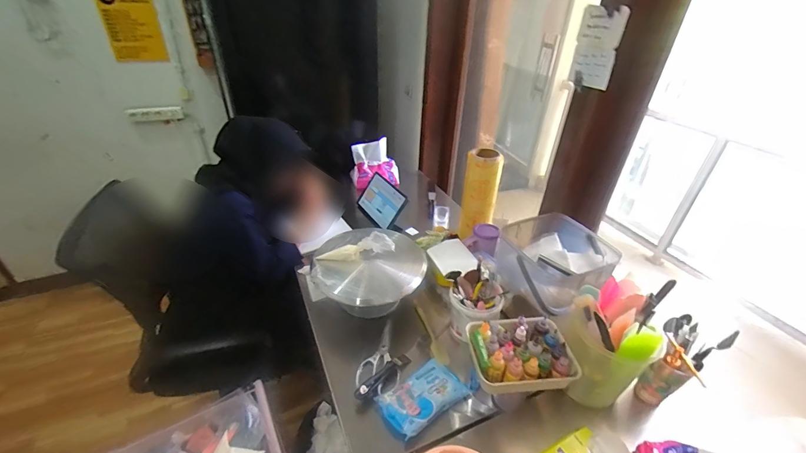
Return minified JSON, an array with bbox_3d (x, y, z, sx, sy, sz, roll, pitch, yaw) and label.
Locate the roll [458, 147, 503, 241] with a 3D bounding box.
[{"bbox_3d":[0.249,-0.107,1.146,0.111,0.273,0.114,7,35,8],"label":"roll"}]

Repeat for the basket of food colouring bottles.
[{"bbox_3d":[0.240,0.264,0.720,0.204,0.083,0.154,-2,35,-4],"label":"basket of food colouring bottles"}]

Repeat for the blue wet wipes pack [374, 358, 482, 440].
[{"bbox_3d":[0.054,0.350,0.751,0.200,0.030,0.109,-21,41,-29],"label":"blue wet wipes pack"}]

